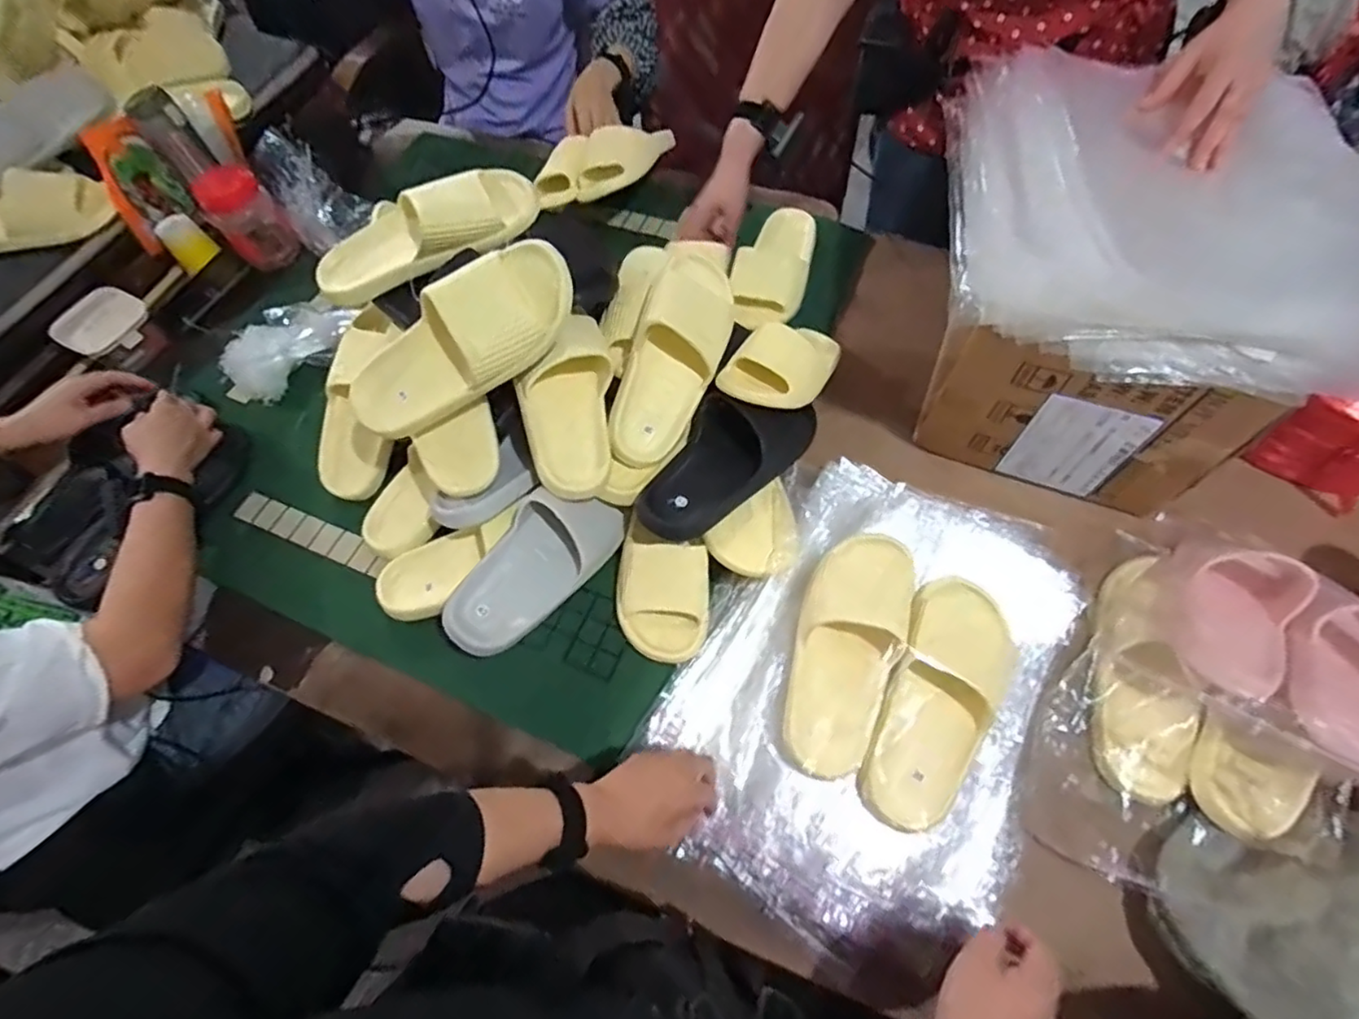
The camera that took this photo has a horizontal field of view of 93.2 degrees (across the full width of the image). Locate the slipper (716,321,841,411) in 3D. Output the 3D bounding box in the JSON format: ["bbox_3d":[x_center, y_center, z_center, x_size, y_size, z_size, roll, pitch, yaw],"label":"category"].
[{"bbox_3d":[0.145,-0.190,0.804,0.100,0.067,0.216,38,45,19],"label":"slipper"}]

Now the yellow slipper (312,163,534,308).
[{"bbox_3d":[-0.292,-0.321,0.738,0.260,0.071,0.109,-21,64,-8],"label":"yellow slipper"}]

